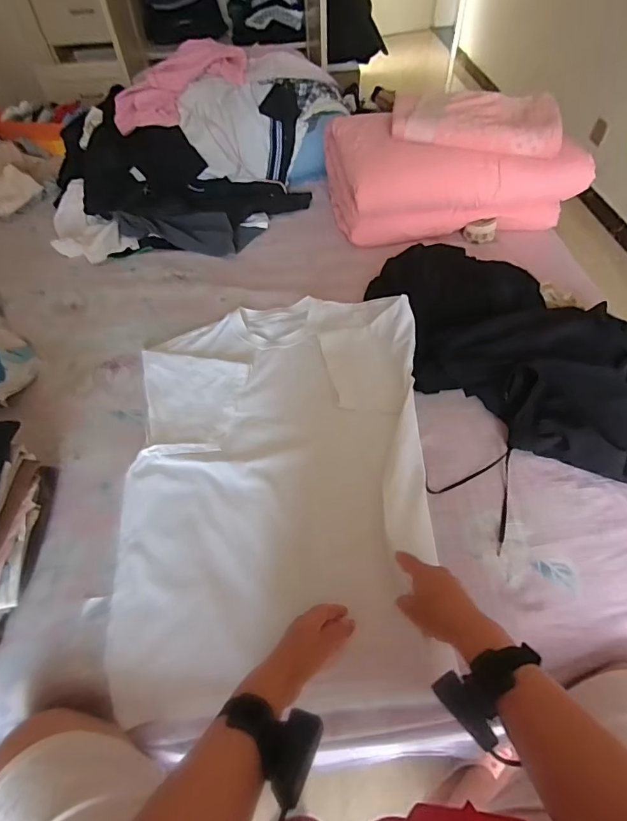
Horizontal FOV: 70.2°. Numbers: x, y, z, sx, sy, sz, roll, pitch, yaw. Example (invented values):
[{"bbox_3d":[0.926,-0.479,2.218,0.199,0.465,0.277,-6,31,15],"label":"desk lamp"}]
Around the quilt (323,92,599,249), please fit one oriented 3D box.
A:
[{"bbox_3d":[0.345,-0.616,1.115,0.577,0.229,0.312,-8,55,-2],"label":"quilt"}]

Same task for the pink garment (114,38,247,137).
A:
[{"bbox_3d":[-0.363,-0.904,1.231,0.183,0.085,0.423,31,61,23],"label":"pink garment"}]

